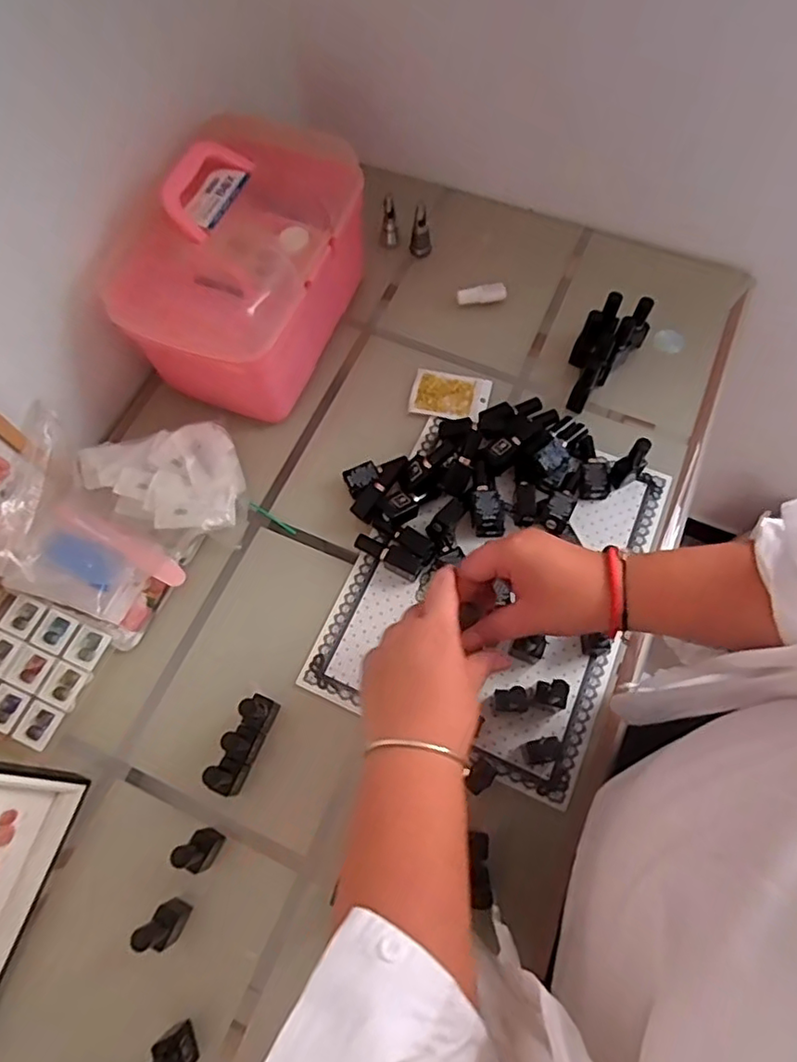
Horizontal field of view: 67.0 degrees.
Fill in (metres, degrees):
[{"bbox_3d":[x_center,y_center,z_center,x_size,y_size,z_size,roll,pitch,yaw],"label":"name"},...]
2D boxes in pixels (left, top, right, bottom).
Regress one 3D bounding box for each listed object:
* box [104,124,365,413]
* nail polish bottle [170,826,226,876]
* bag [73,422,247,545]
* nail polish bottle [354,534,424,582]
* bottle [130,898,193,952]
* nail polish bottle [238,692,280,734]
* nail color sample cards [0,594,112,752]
[{"bbox_3d":[-0.165,-0.312,0.702,0.189,0.184,0.302,20,70,8],"label":"box"},{"bbox_3d":[-0.184,0.293,0.550,0.025,0.078,0.032,30,71,11],"label":"nail polish bottle"},{"bbox_3d":[-0.272,-0.067,0.716,0.199,0.041,0.138,8,68,3],"label":"bag"},{"bbox_3d":[-0.010,0.026,0.678,0.078,0.028,0.024,29,71,11],"label":"nail polish bottle"},{"bbox_3d":[-0.205,0.347,0.530,0.029,0.082,0.025,25,70,9],"label":"bottle"},{"bbox_3d":[-0.136,0.178,0.590,0.024,0.081,0.032,22,70,8],"label":"nail polish bottle"},{"bbox_3d":[-0.394,0.148,0.644,0.121,0.017,0.127,22,70,8],"label":"nail color sample cards"}]

